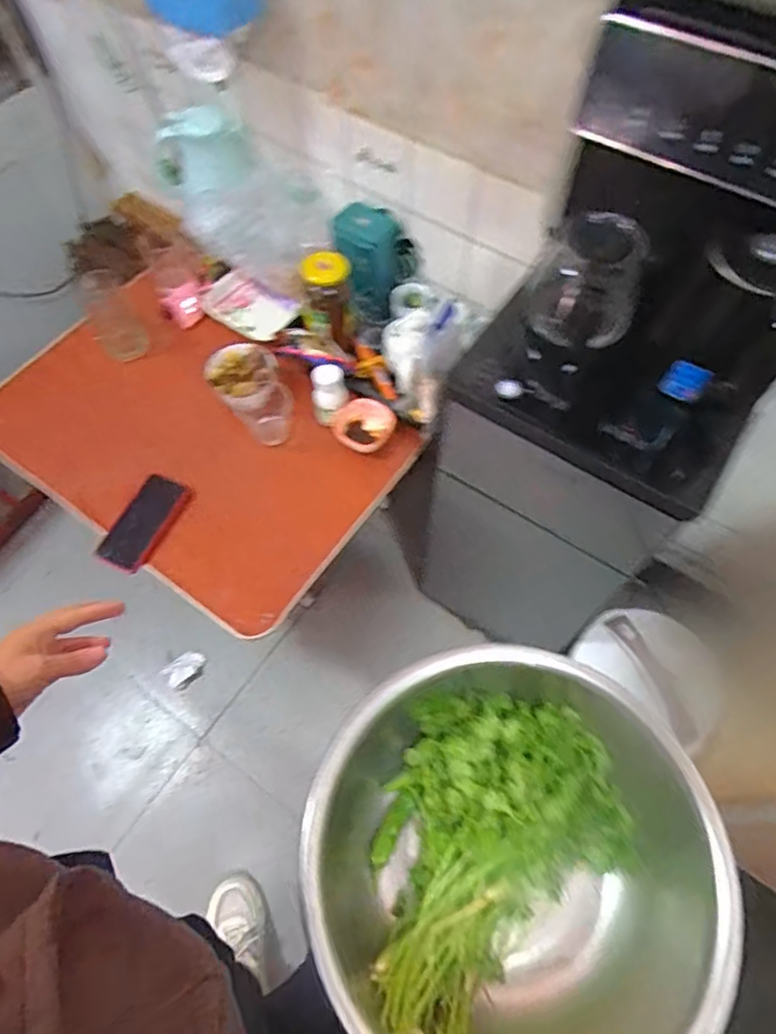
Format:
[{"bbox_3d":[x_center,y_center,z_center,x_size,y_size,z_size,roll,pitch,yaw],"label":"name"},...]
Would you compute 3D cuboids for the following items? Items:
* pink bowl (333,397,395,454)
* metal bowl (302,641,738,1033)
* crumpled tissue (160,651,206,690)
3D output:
[{"bbox_3d":[-0.037,-0.149,1.009,0.092,0.050,0.083,-36,68,-16],"label":"pink bowl"},{"bbox_3d":[0.083,0.256,0.453,0.263,0.117,0.276,0,63,1],"label":"metal bowl"},{"bbox_3d":[-0.434,0.330,1.300,0.086,0.023,0.063,-31,67,-14],"label":"crumpled tissue"}]

